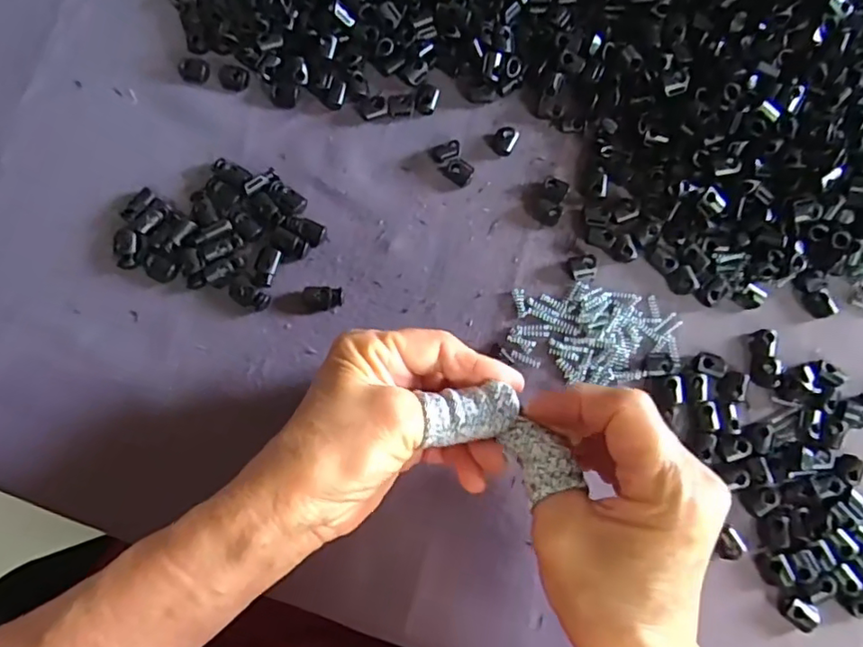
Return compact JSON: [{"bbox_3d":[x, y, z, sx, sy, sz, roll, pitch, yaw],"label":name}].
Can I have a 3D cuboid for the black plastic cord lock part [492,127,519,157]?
[{"bbox_3d":[0.041,-0.103,0.329,0.012,0.006,0.018,26,78,4],"label":"black plastic cord lock part"}]

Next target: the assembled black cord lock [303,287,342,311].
[{"bbox_3d":[-0.056,-0.014,0.306,0.020,0.007,0.012,2,78,-1],"label":"assembled black cord lock"}]

